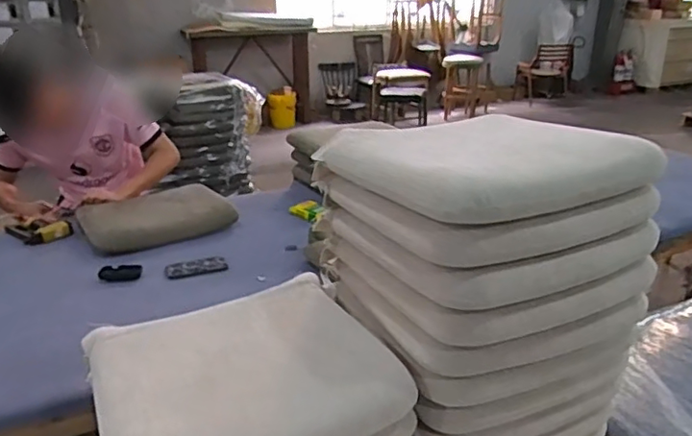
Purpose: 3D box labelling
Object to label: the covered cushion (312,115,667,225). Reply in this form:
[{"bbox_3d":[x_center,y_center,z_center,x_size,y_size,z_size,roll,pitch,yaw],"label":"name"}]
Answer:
[{"bbox_3d":[0.220,-0.113,0.987,0.400,0.069,0.425,-11,24,-25],"label":"covered cushion"}]

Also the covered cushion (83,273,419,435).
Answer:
[{"bbox_3d":[-0.165,0.237,0.945,0.438,0.070,0.408,-12,24,-25],"label":"covered cushion"}]

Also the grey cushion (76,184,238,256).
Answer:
[{"bbox_3d":[-0.619,-0.006,1.883,0.432,0.091,0.313,-20,29,-39],"label":"grey cushion"}]

